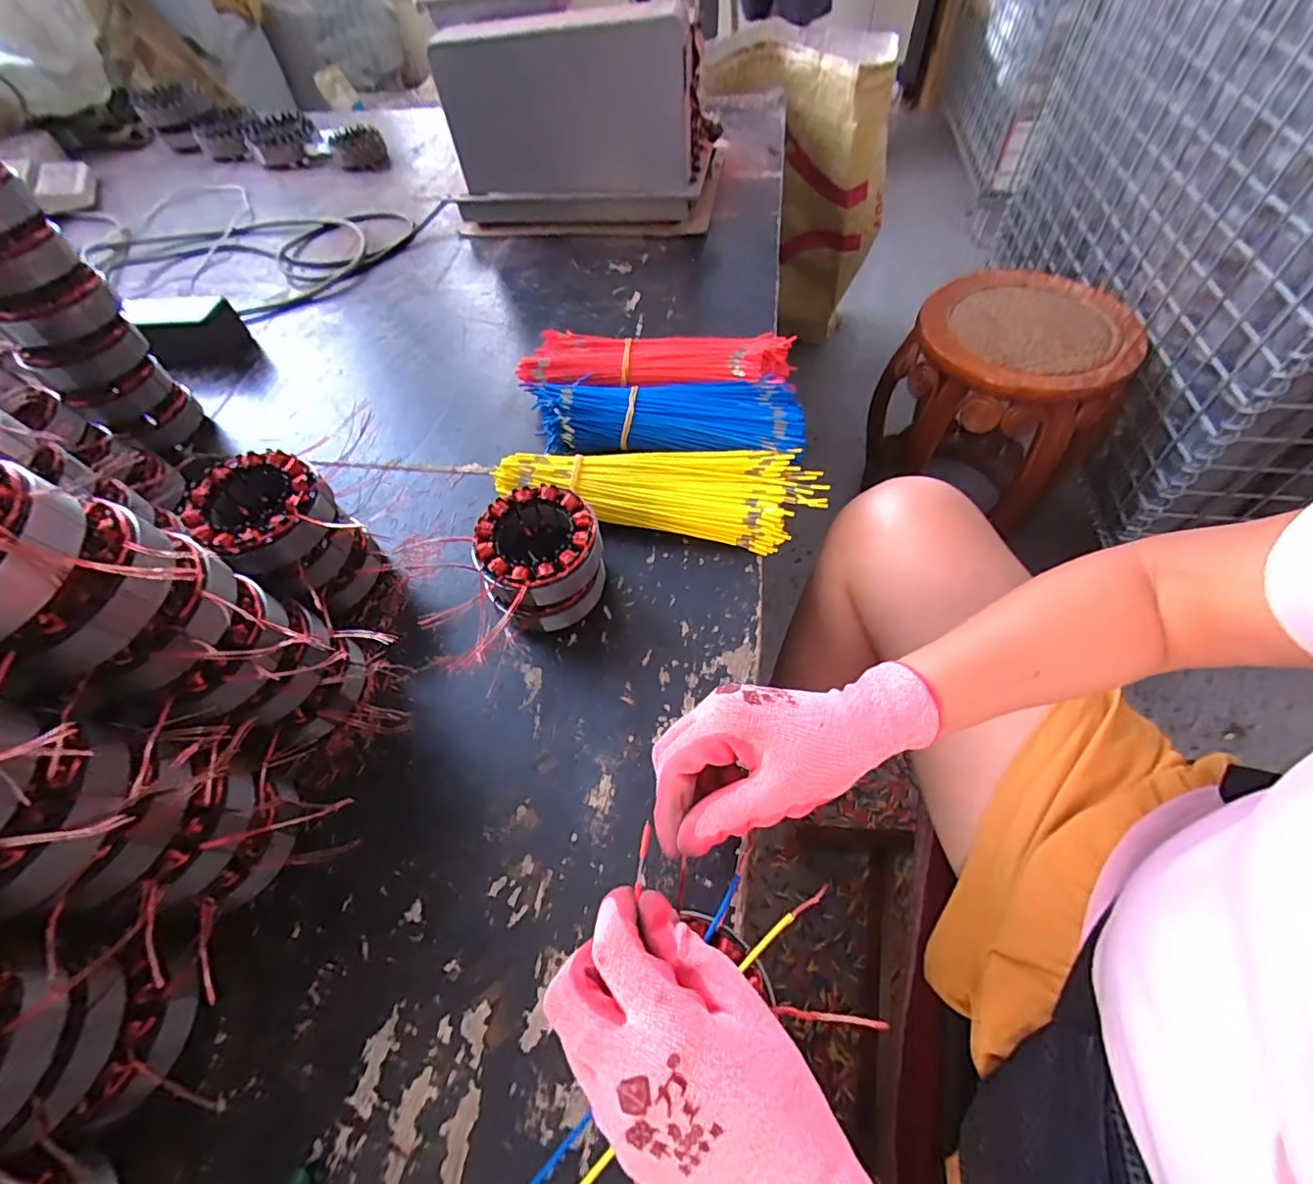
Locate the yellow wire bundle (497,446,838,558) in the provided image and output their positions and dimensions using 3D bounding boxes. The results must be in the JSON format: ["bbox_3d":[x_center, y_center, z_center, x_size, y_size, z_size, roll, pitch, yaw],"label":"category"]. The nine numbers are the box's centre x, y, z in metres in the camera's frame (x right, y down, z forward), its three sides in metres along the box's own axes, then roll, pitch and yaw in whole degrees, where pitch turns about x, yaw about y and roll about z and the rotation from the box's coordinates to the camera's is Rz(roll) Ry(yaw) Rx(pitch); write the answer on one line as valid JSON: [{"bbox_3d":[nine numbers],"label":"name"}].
[{"bbox_3d":[0.004,-0.088,0.475,0.271,0.041,0.084,8,58,8],"label":"yellow wire bundle"}]

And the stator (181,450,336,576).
[{"bbox_3d":[-0.272,-0.056,0.388,0.085,0.038,0.083,-2,57,2],"label":"stator"}]

